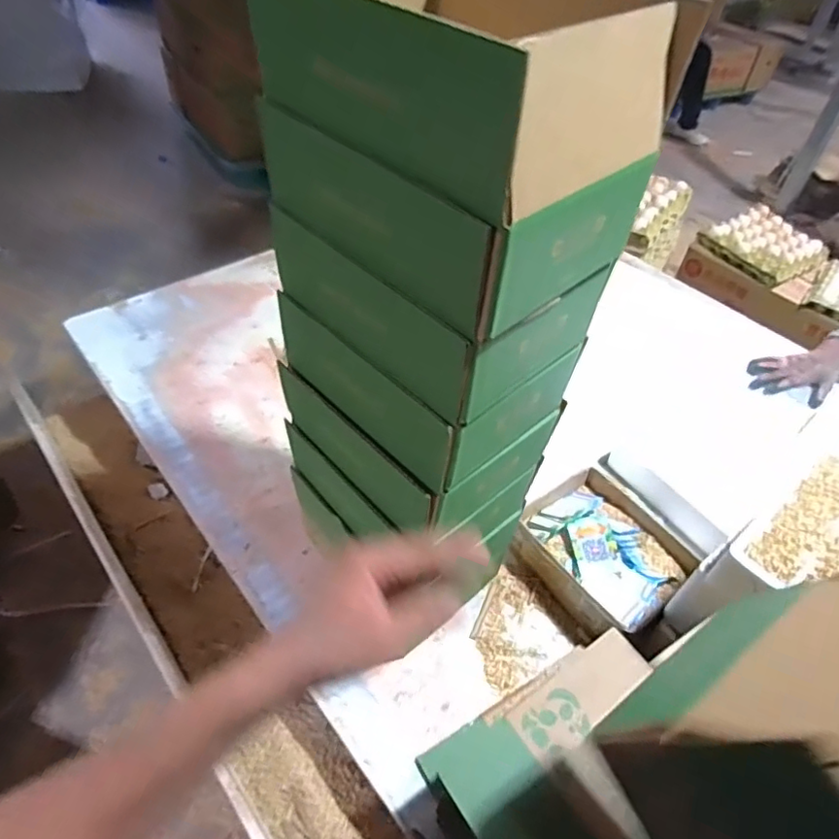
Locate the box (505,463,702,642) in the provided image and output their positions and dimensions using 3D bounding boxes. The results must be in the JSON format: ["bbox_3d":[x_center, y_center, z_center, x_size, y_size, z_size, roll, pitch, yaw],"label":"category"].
[{"bbox_3d":[0.274,0.198,0.862,0.195,0.075,0.226,-26,55,-26],"label":"box"}]

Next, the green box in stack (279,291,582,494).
[{"bbox_3d":[0.006,-0.067,0.602,0.197,0.098,0.243,-34,58,-30],"label":"green box in stack"}]

